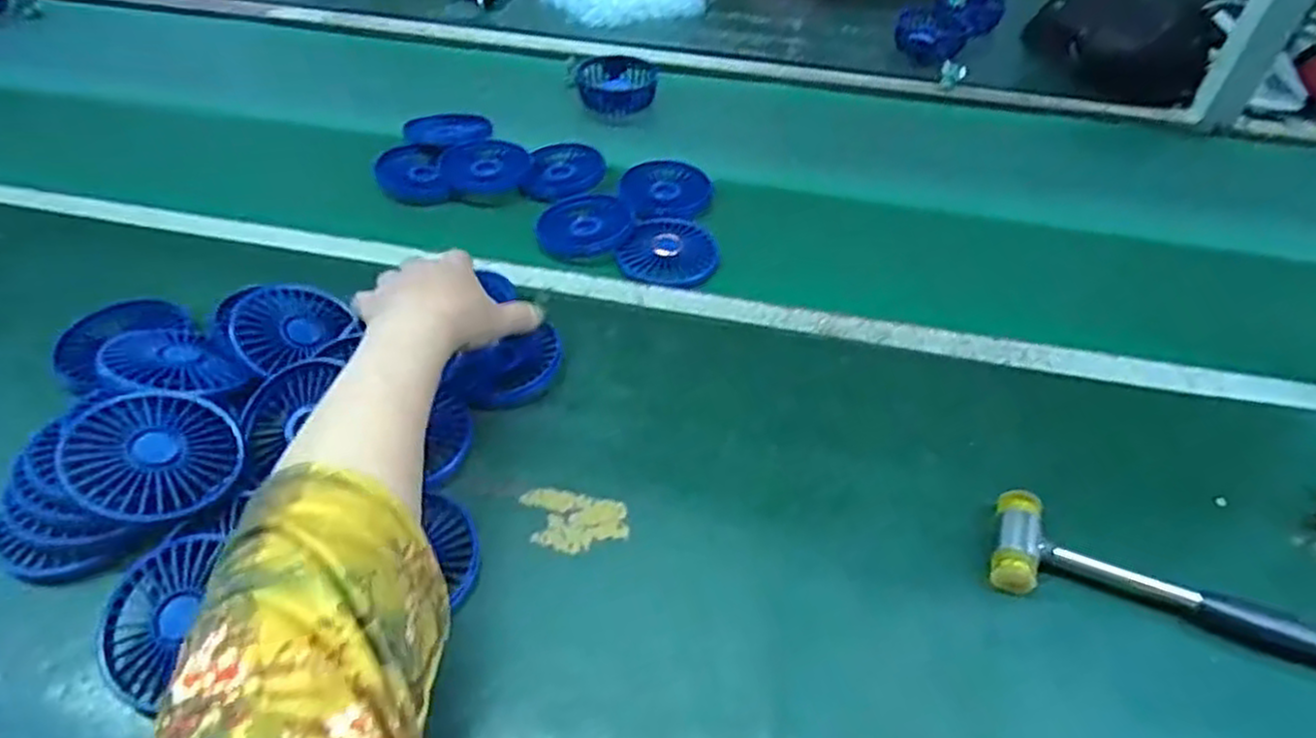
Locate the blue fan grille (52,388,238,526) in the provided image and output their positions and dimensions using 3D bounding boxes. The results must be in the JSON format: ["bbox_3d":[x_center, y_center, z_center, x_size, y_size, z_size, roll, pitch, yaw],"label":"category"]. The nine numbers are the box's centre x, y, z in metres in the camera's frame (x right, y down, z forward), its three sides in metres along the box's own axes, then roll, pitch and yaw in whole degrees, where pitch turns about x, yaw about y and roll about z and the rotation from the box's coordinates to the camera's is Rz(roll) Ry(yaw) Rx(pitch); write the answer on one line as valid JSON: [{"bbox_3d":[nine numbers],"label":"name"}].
[{"bbox_3d":[-0.292,0.048,0.435,0.084,0.011,0.088,1,52,-35],"label":"blue fan grille"}]

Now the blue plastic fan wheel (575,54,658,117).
[{"bbox_3d":[-0.046,-0.321,0.841,0.085,0.027,0.079,-11,49,-11],"label":"blue plastic fan wheel"}]

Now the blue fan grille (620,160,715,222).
[{"bbox_3d":[0.009,-0.169,0.706,0.085,0.009,0.087,-1,48,-3],"label":"blue fan grille"}]

